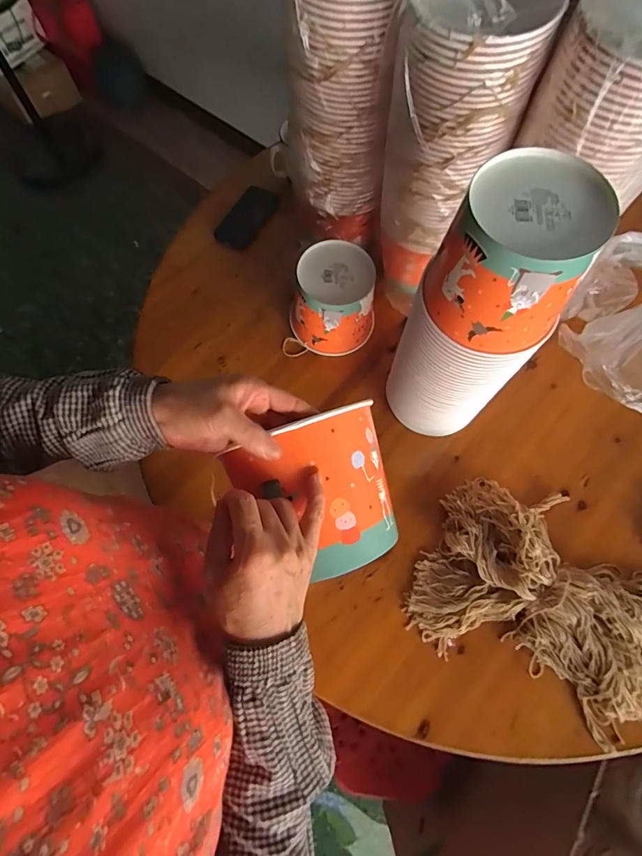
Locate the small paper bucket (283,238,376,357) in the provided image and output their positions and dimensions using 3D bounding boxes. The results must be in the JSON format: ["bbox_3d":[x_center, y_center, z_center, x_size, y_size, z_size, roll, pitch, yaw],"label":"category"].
[{"bbox_3d":[0.017,-0.227,0.754,0.153,0.149,0.138,2,70,2],"label":"small paper bucket"}]

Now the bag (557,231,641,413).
[{"bbox_3d":[0.576,-0.210,0.779,0.195,0.059,0.372,34,74,12],"label":"bag"}]

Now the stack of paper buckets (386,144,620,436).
[{"bbox_3d":[0.194,-0.128,0.548,0.149,0.382,0.145,35,74,12],"label":"stack of paper buckets"}]

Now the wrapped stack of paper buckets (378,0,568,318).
[{"bbox_3d":[0.175,-0.397,0.627,0.168,0.413,0.155,-20,71,-6],"label":"wrapped stack of paper buckets"}]

